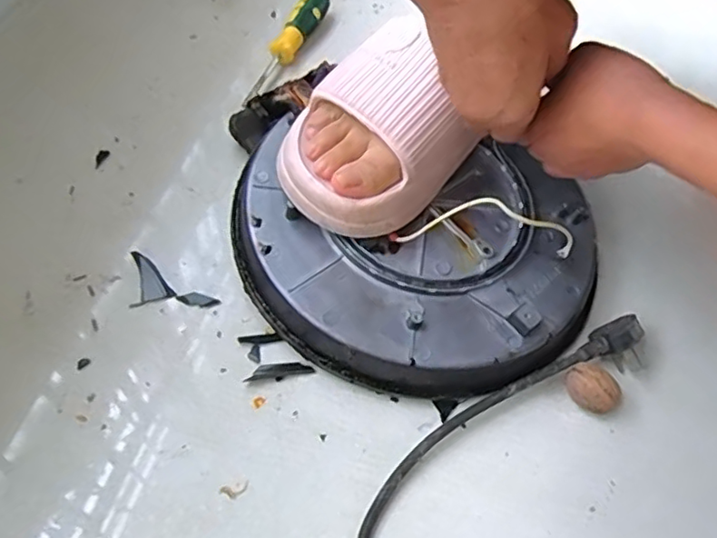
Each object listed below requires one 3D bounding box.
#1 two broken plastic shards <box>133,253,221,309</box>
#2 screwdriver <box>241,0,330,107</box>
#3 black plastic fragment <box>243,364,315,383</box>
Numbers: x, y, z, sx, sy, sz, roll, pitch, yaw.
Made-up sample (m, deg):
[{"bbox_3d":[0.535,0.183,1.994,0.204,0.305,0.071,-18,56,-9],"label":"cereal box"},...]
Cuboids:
[{"bbox_3d":[-0.140,0.017,0.417,0.073,0.004,0.035,28,60,13],"label":"two broken plastic shards"},{"bbox_3d":[-0.065,-0.210,0.550,0.026,0.029,0.157,19,59,8],"label":"screwdriver"},{"bbox_3d":[-0.052,0.068,0.393,0.044,0.004,0.012,-1,58,-5],"label":"black plastic fragment"}]

